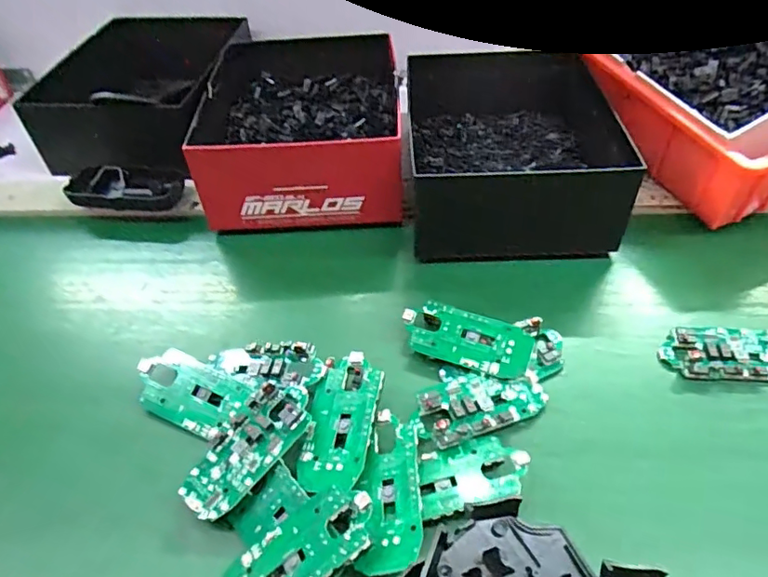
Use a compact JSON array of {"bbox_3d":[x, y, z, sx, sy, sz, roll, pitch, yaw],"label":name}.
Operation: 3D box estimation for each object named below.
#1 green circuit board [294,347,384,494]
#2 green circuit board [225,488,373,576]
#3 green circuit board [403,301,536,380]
[{"bbox_3d":[-0.028,0.087,0.367,0.045,0.011,0.097,6,48,10],"label":"green circuit board"},{"bbox_3d":[-0.050,0.152,0.312,0.099,0.007,0.046,-36,42,-7],"label":"green circuit board"},{"bbox_3d":[0.063,0.039,0.415,0.097,0.014,0.044,14,49,16],"label":"green circuit board"}]

